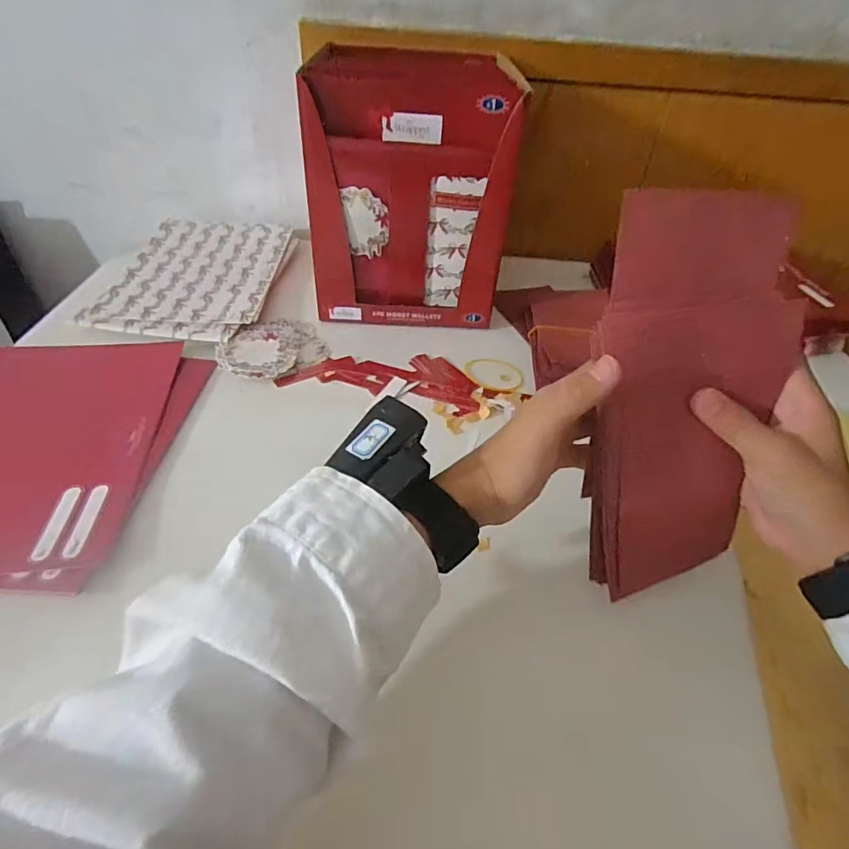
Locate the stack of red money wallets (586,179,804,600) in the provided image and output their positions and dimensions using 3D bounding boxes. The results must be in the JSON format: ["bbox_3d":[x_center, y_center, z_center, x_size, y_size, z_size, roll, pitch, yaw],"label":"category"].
[{"bbox_3d":[0.147,-0.006,0.285,0.093,0.228,0.035,-5,21,-12],"label":"stack of red money wallets"}]

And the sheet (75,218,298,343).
[{"bbox_3d":[-0.276,-0.194,0.626,0.183,0.007,0.284,4,44,-1],"label":"sheet"}]

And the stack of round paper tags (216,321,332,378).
[{"bbox_3d":[-0.162,-0.084,0.534,0.114,0.014,0.095,-31,53,-34],"label":"stack of round paper tags"}]

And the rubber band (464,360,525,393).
[{"bbox_3d":[0.074,-0.052,0.528,0.057,0.006,0.059,0,41,-6],"label":"rubber band"}]

